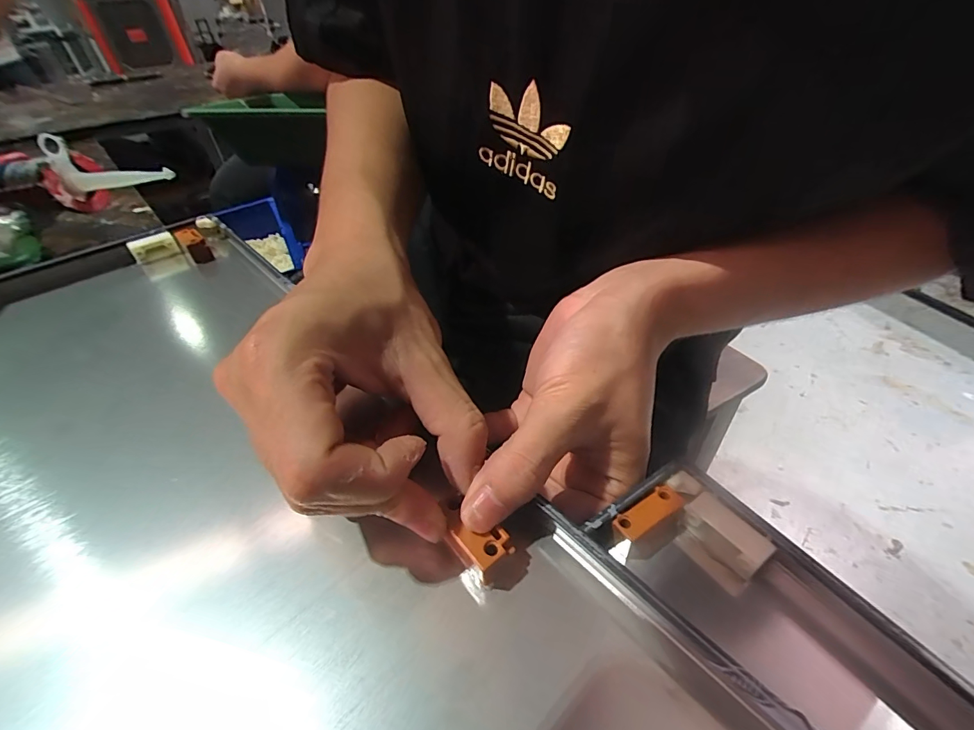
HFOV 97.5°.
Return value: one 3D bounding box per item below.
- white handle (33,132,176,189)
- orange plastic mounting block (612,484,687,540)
[{"bbox_3d":[-0.368,-0.193,0.407,0.124,0.042,0.039,9,44,15],"label":"white handle"},{"bbox_3d":[0.067,0.061,0.178,0.031,0.004,0.011,-25,46,-21],"label":"orange plastic mounting block"}]

